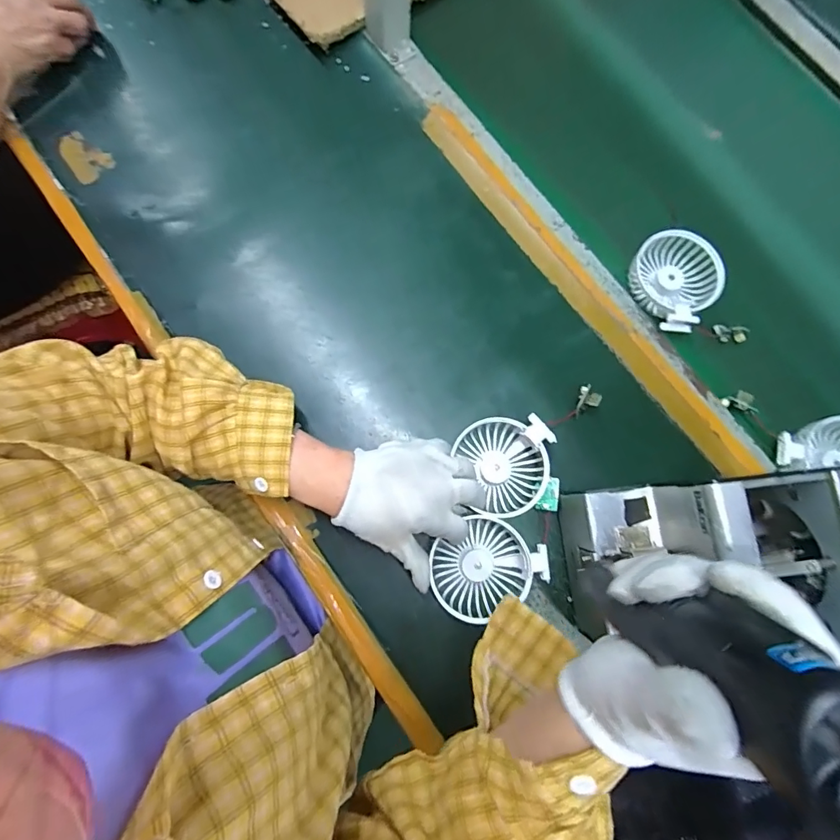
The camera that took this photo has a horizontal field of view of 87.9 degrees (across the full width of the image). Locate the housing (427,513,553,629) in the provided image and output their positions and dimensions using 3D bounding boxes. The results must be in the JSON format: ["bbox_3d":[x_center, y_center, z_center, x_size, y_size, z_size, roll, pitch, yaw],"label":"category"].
[{"bbox_3d":[0.057,0.130,0.393,0.097,0.031,0.077,-34,82,-7],"label":"housing"}]

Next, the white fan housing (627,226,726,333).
[{"bbox_3d":[0.271,-0.147,0.457,0.082,0.027,0.099,-26,81,-6],"label":"white fan housing"}]

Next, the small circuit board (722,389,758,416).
[{"bbox_3d":[0.323,-0.018,0.439,0.034,0.009,0.019,17,79,2],"label":"small circuit board"}]

